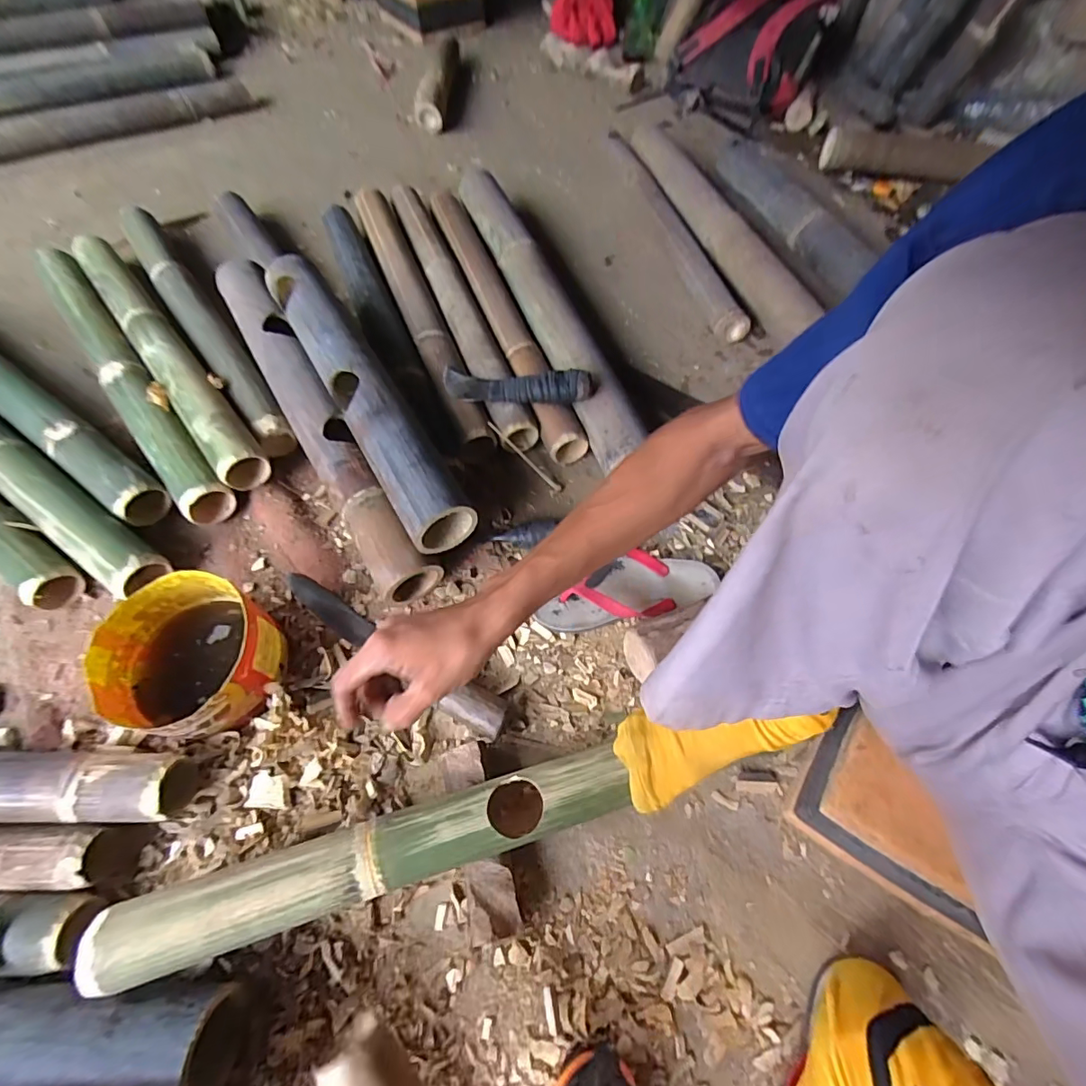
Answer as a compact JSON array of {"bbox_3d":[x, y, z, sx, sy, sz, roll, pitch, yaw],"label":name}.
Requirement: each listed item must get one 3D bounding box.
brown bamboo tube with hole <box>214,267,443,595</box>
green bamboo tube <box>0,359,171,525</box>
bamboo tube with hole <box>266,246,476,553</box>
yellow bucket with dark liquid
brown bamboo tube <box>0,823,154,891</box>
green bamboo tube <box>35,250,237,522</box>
[{"bbox_3d":[-0.312,-0.177,0.692,0.071,0.093,0.605,-29,66,-16],"label":"brown bamboo tube with hole"},{"bbox_3d":[-0.738,-0.208,0.710,0.637,0.064,0.066,33,66,15],"label":"green bamboo tube"},{"bbox_3d":[-0.231,-0.199,0.643,0.079,0.073,0.485,-27,65,-17],"label":"bamboo tube with hole"},{"bbox_3d":[-0.357,0.115,0.524,0.154,0.086,0.141,1,62,-1],"label":"yellow bucket with dark liquid"},{"bbox_3d":[-0.505,0.279,0.449,0.254,0.050,0.050,1,60,-3],"label":"brown bamboo tube"},{"bbox_3d":[-0.607,-0.248,0.728,0.055,0.055,0.595,-36,70,-19],"label":"green bamboo tube"}]

